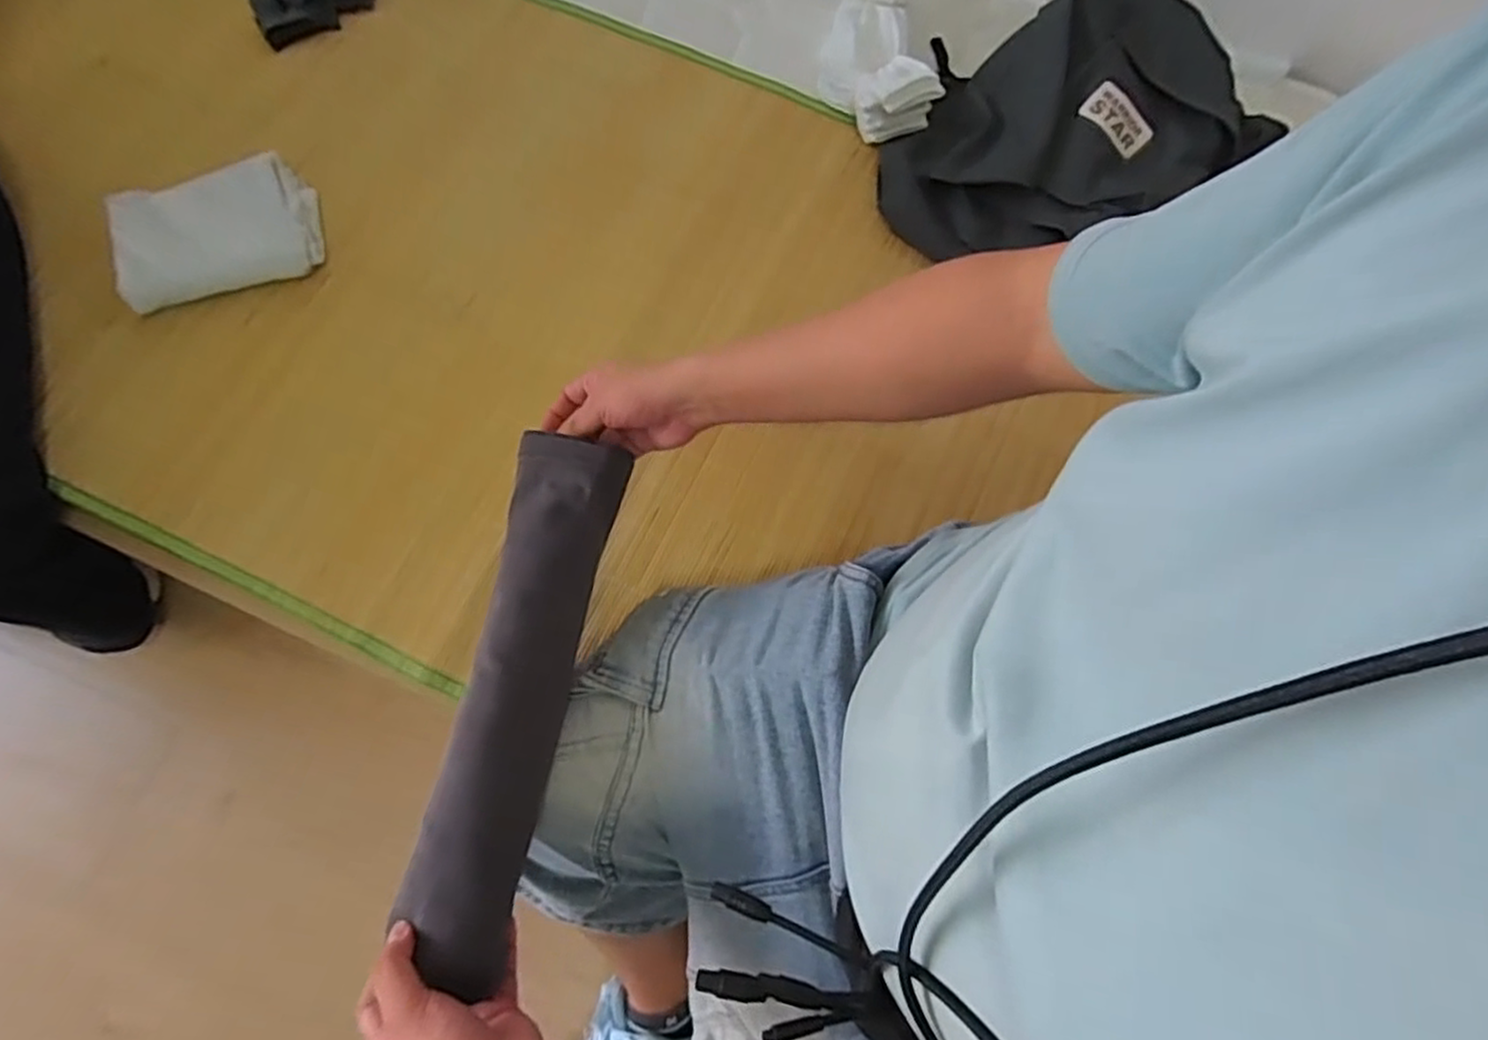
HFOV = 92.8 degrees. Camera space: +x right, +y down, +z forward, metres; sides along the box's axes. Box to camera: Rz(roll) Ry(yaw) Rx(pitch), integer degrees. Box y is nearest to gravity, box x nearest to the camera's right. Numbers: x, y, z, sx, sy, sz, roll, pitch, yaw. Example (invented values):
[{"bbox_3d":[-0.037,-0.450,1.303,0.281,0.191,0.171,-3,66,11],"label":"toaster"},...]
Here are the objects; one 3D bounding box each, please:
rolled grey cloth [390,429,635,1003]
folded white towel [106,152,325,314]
[{"bbox_3d":[-0.153,0.107,0.495,0.075,0.055,0.358,8,71,2],"label":"rolled grey cloth"},{"bbox_3d":[-0.540,-0.293,0.721,0.193,0.037,0.140,-15,73,-7],"label":"folded white towel"}]

